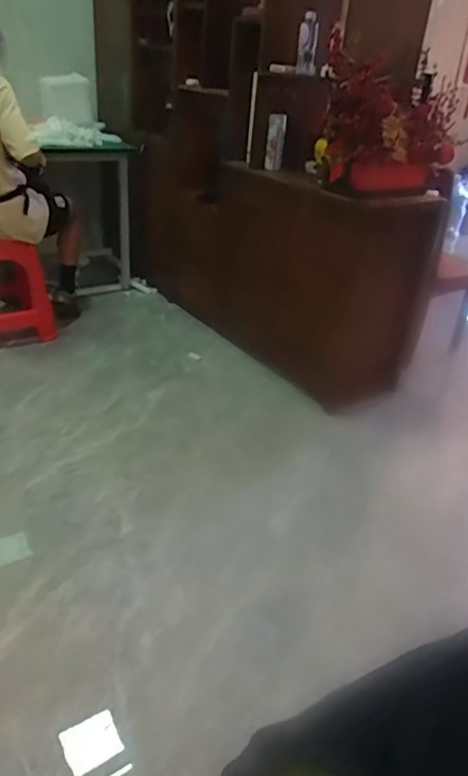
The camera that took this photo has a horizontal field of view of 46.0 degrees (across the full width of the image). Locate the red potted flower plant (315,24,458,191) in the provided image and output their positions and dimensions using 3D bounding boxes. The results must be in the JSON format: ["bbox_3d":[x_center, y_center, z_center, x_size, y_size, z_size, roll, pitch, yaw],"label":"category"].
[{"bbox_3d":[0.472,-0.808,1.699,0.417,0.344,0.359,11,31,9],"label":"red potted flower plant"}]

